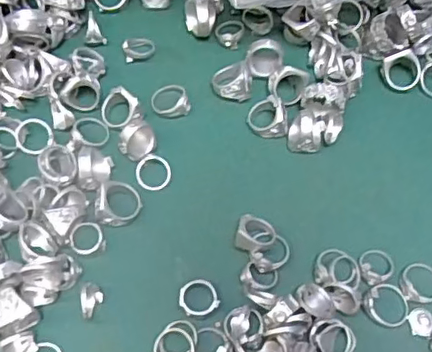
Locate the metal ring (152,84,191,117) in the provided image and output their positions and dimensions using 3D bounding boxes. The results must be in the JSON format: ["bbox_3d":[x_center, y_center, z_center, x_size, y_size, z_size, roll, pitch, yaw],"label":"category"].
[{"bbox_3d":[-0.031,-0.053,0.392,0.025,0.014,0.028,-17,67,-9],"label":"metal ring"}]

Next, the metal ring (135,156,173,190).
[{"bbox_3d":[-0.039,-0.002,0.369,0.022,0.005,0.022,1,65,-1],"label":"metal ring"}]

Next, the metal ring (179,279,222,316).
[{"bbox_3d":[-0.010,0.070,0.337,0.022,0.008,0.020,1,65,-1],"label":"metal ring"}]

